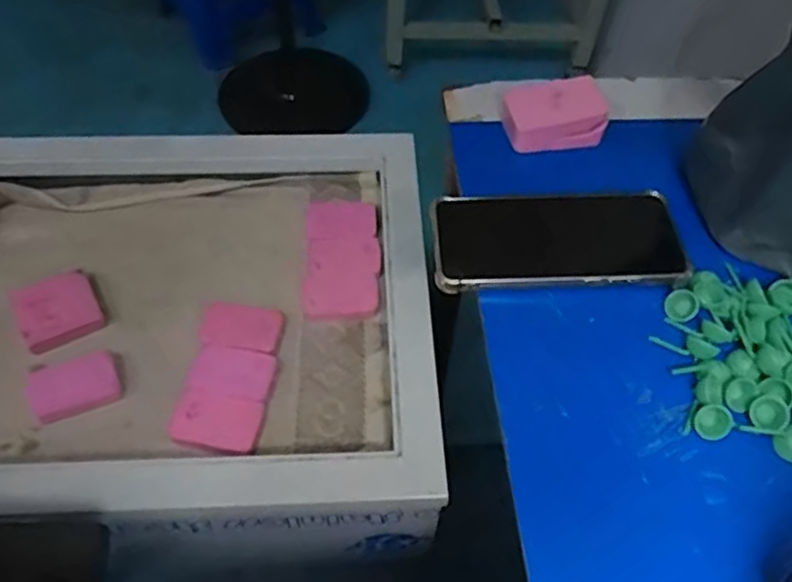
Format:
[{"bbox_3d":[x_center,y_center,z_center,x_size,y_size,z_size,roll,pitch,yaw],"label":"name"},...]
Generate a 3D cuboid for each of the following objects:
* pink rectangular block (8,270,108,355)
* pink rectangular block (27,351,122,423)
[{"bbox_3d":[-0.320,0.015,0.627,0.068,0.014,0.085,-26,53,-20],"label":"pink rectangular block"},{"bbox_3d":[-0.281,0.081,0.580,0.074,0.015,0.051,-18,56,-15],"label":"pink rectangular block"}]

